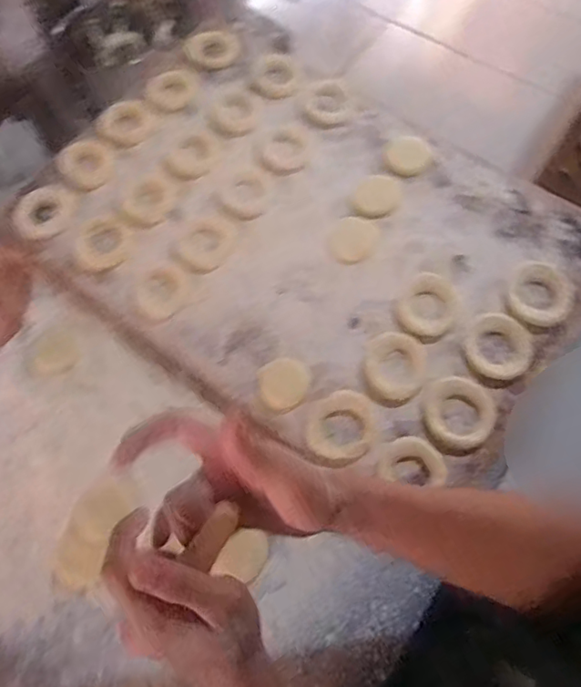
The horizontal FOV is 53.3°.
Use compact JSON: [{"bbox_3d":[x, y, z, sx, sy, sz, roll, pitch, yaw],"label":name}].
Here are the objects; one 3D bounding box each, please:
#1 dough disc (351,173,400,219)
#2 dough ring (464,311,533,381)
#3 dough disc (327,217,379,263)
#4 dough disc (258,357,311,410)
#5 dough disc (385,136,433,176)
[{"bbox_3d":[0.099,-0.170,0.667,0.050,0.007,0.057,20,67,9],"label":"dough disc"},{"bbox_3d":[0.214,0.004,0.599,0.068,0.006,0.069,0,66,0],"label":"dough ring"},{"bbox_3d":[0.070,-0.118,0.651,0.052,0.004,0.058,39,71,15],"label":"dough disc"},{"bbox_3d":[-0.006,0.039,0.582,0.050,0.004,0.052,0,66,0],"label":"dough disc"},{"bbox_3d":[0.142,-0.224,0.691,0.053,0.009,0.048,-20,68,-9],"label":"dough disc"}]

